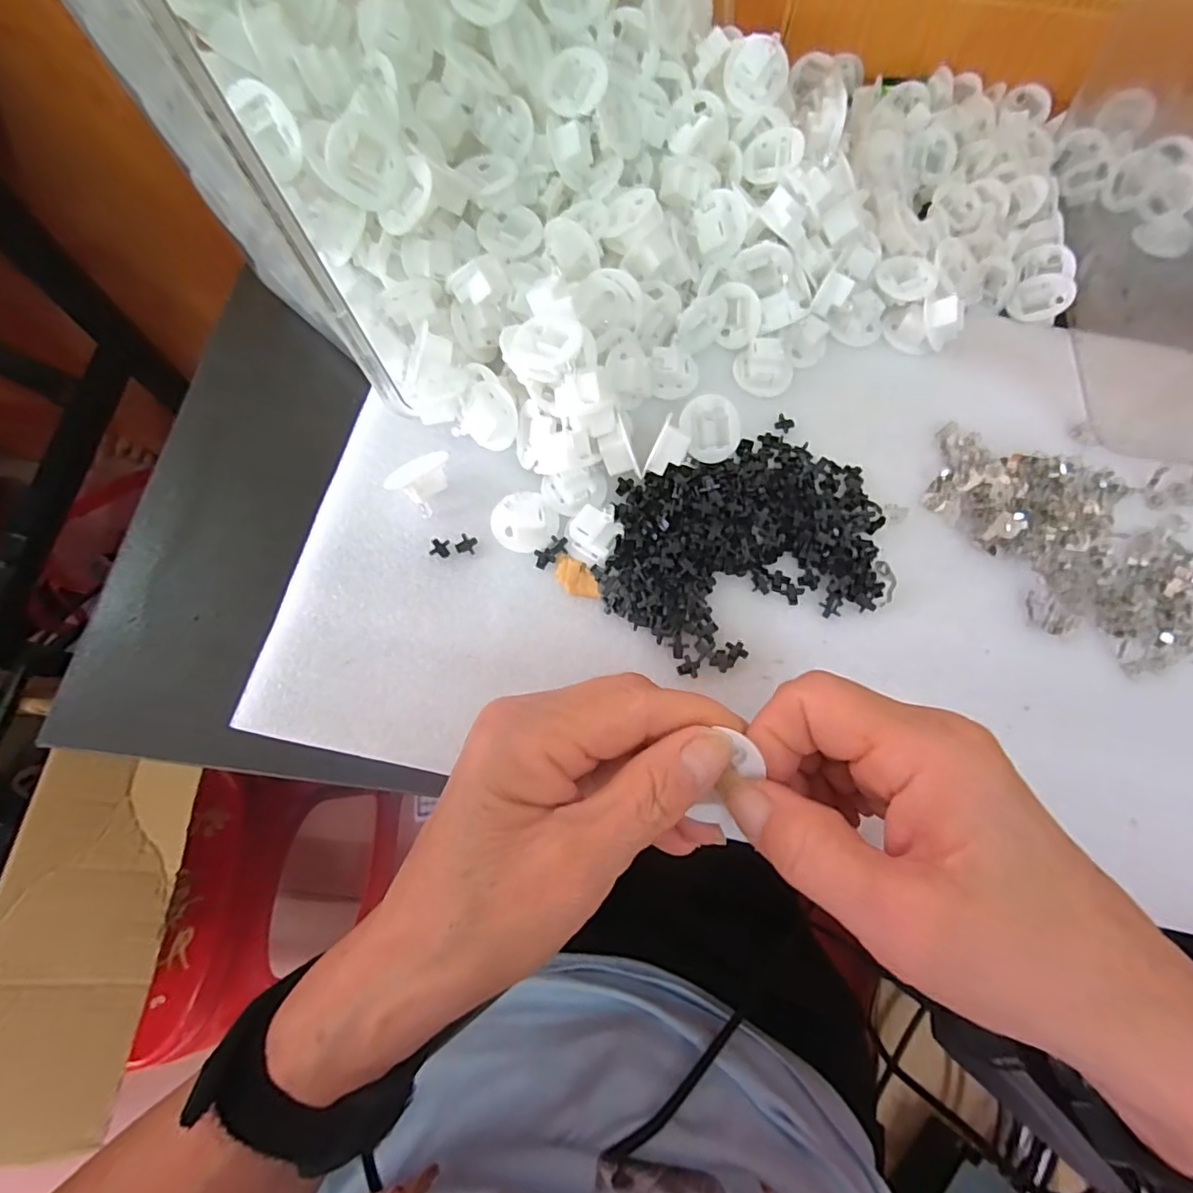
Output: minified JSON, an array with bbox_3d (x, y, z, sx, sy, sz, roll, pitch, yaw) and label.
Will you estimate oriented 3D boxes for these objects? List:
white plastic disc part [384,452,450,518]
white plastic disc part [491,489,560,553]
[{"bbox_3d":[-0.084,-0.056,0.279,0.019,0.023,0.029,39,75,10],"label":"white plastic disc part"},{"bbox_3d":[-0.035,-0.037,0.282,0.032,0.007,0.030,1,72,-2],"label":"white plastic disc part"}]

